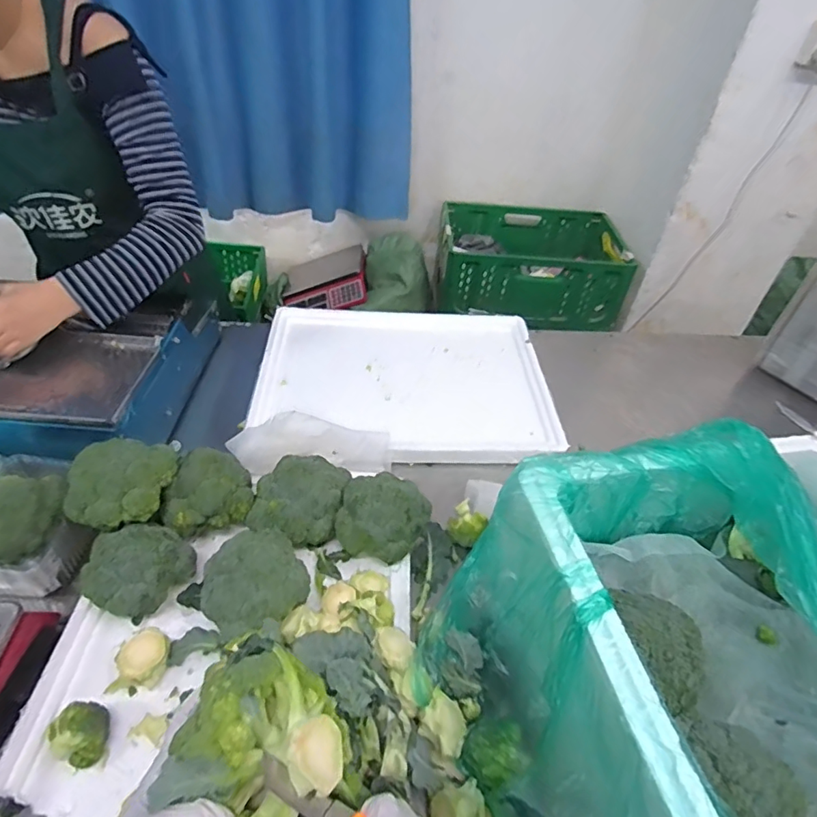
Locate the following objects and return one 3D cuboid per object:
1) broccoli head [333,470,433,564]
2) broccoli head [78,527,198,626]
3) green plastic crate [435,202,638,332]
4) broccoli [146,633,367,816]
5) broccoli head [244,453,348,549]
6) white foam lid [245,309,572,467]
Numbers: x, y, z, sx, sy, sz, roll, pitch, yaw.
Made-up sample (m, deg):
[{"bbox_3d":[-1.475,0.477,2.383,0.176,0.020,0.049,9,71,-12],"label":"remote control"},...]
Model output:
[{"bbox_3d":[-0.034,0.143,0.711,0.120,0.090,0.104,14,44,9],"label":"broccoli head"},{"bbox_3d":[-0.332,0.192,0.637,0.104,0.081,0.107,3,43,-3],"label":"broccoli head"},{"bbox_3d":[0.398,-0.476,1.742,0.593,0.224,0.408,2,43,-4],"label":"green plastic crate"},{"bbox_3d":[-0.095,0.232,0.348,0.118,0.068,0.118,28,47,22],"label":"broccoli"},{"bbox_3d":[-0.153,0.127,0.720,0.116,0.075,0.117,3,43,-3],"label":"broccoli head"},{"bbox_3d":[-0.006,-0.068,1.047,0.549,0.033,0.435,2,43,-3],"label":"white foam lid"}]

